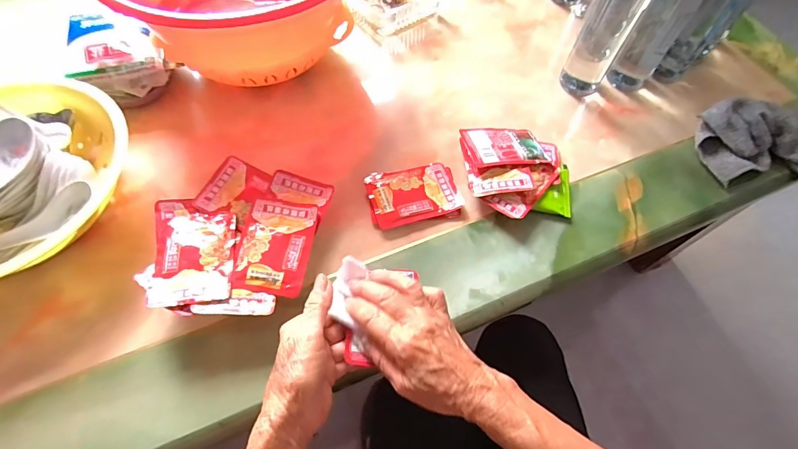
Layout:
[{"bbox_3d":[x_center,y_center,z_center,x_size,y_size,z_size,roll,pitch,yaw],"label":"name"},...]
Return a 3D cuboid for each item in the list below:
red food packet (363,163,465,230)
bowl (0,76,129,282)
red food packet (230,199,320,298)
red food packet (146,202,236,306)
[{"bbox_3d":[0.016,-0.035,0.464,0.102,0.014,0.074,-13,62,-8],"label":"red food packet"},{"bbox_3d":[-0.407,-0.043,0.413,0.251,0.092,0.236,1,60,-1],"label":"bowl"},{"bbox_3d":[-0.123,0.019,0.402,0.070,0.007,0.100,7,60,-3],"label":"red food packet"},{"bbox_3d":[-0.200,0.023,0.395,0.074,0.007,0.117,-6,54,-13],"label":"red food packet"}]

